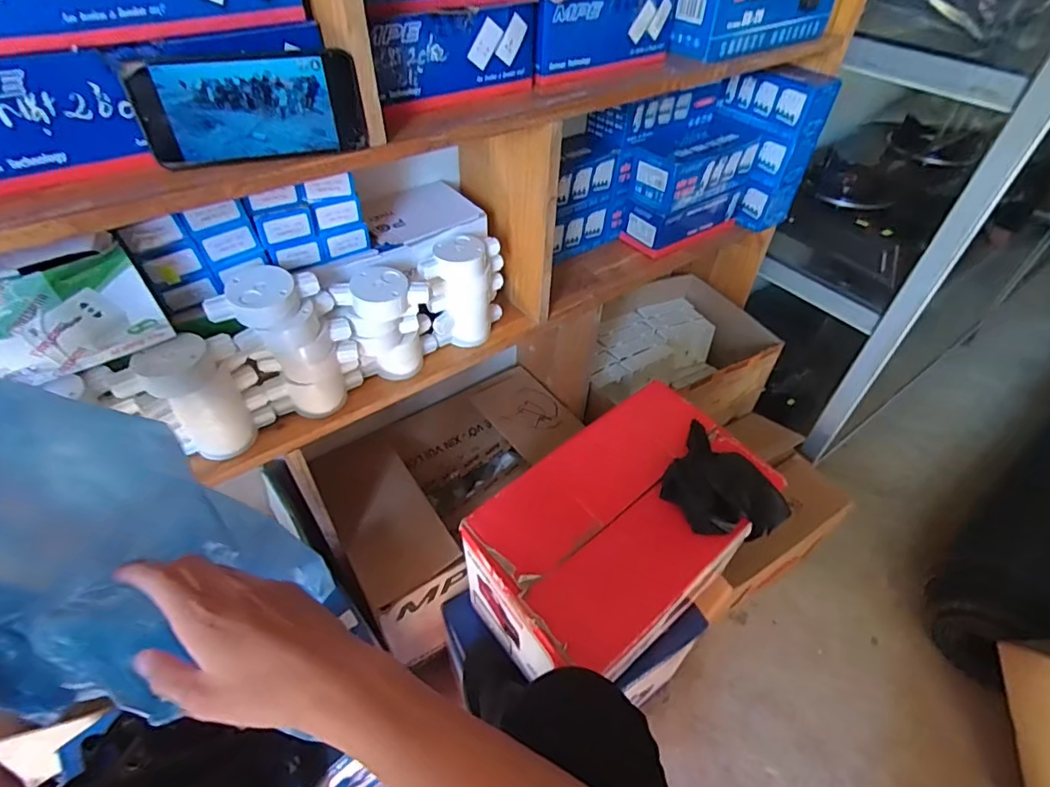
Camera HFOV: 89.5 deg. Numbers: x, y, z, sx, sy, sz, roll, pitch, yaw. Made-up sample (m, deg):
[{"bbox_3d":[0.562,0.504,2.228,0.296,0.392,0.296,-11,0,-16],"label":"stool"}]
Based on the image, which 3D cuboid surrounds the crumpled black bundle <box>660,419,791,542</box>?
[{"bbox_3d":[0.244,0.116,0.667,0.120,0.048,0.152,-31,55,-29],"label":"crumpled black bundle"}]

